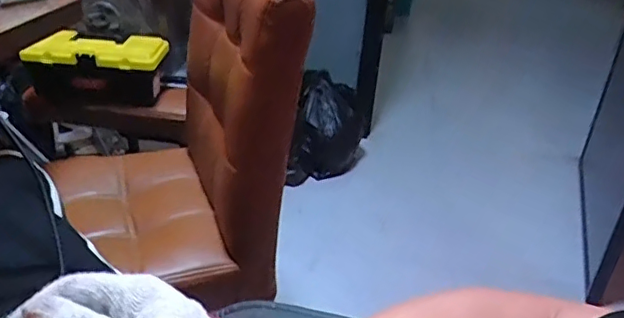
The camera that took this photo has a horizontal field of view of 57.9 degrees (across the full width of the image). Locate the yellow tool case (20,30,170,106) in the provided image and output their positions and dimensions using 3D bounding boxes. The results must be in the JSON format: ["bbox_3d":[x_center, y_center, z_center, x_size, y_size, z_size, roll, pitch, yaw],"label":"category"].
[{"bbox_3d":[-0.486,-0.190,1.272,0.305,0.155,0.103,0,26,-12],"label":"yellow tool case"}]

